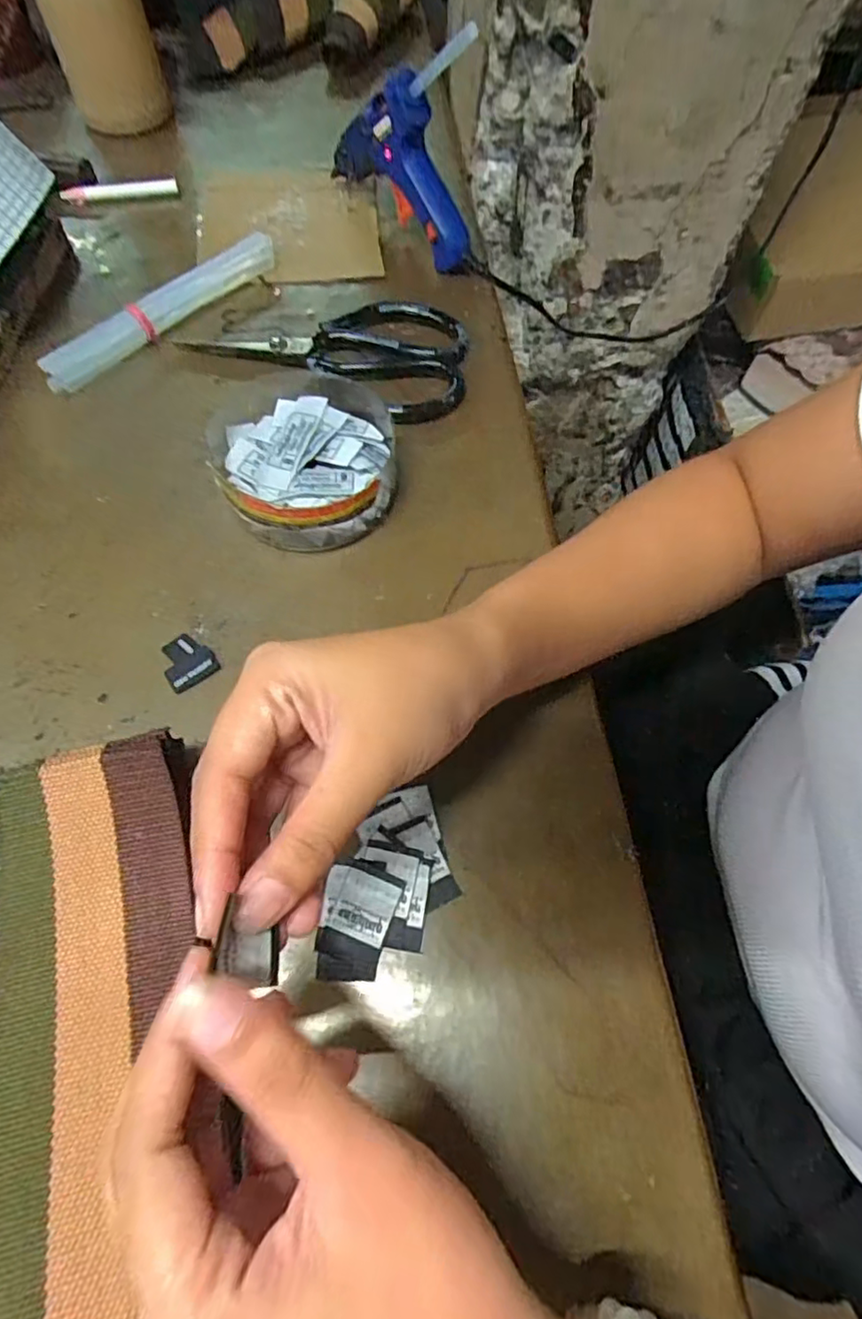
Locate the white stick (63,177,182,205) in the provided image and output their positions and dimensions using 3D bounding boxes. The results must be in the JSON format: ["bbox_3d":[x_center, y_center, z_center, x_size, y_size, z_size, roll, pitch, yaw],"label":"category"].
[{"bbox_3d":[-0.242,-0.364,0.471,0.087,0.014,0.010,-9,65,-5],"label":"white stick"}]

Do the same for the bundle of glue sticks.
[{"bbox_3d":[-0.175,-0.232,0.402,0.020,0.023,0.177,41,70,17],"label":"bundle of glue sticks"}]

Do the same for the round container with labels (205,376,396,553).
[{"bbox_3d":[-0.071,-0.110,0.337,0.100,0.038,0.103,0,64,-1],"label":"round container with labels"}]

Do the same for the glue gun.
[{"bbox_3d":[-0.022,-0.353,0.406,0.028,0.121,0.137,-38,71,-17],"label":"glue gun"}]

